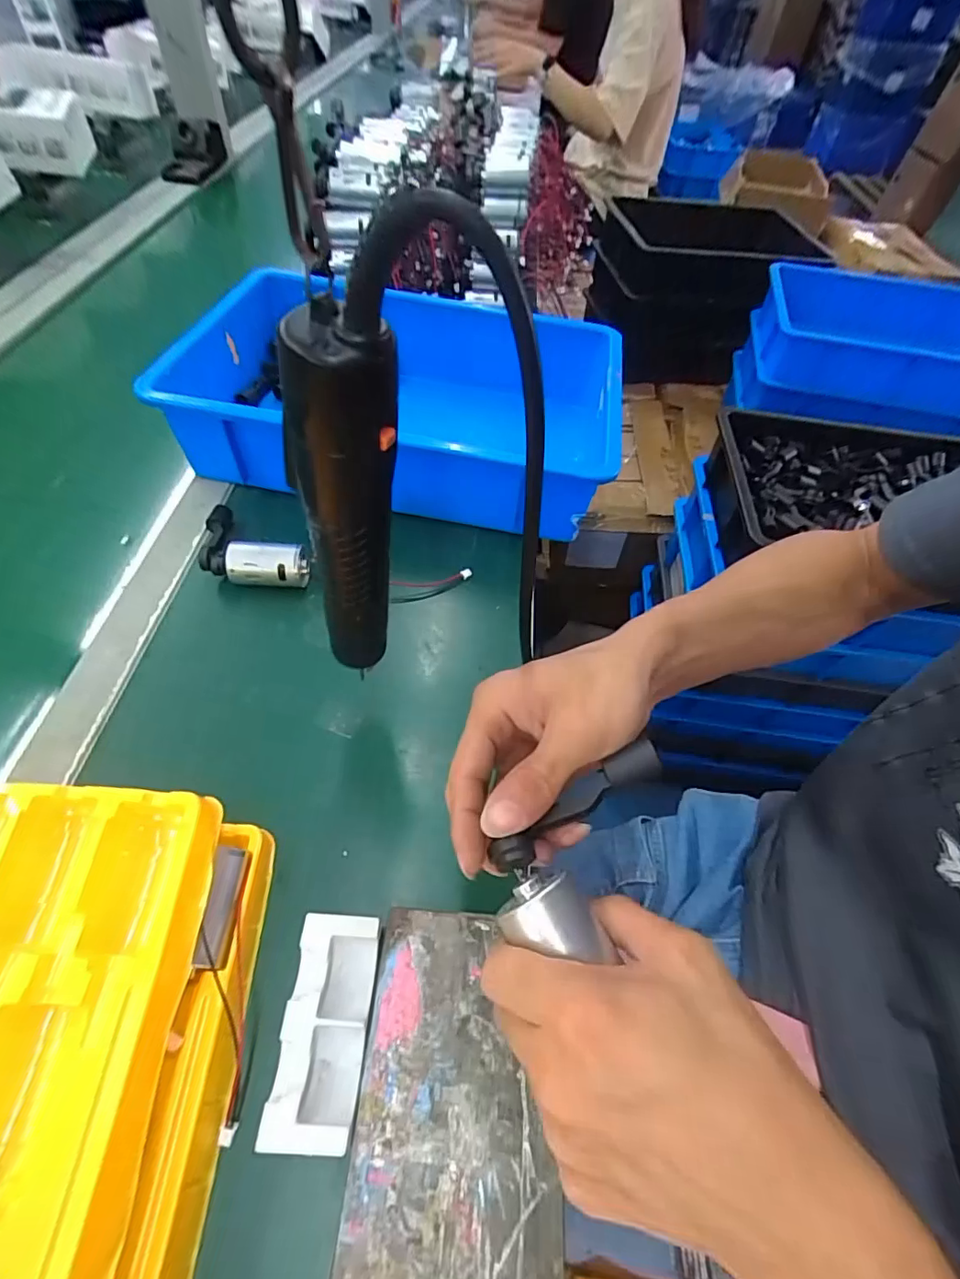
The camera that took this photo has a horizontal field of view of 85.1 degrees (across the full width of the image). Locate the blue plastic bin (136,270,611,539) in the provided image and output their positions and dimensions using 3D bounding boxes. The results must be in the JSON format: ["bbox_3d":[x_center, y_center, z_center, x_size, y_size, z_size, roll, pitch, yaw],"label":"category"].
[{"bbox_3d":[-0.080,-0.243,0.538,0.420,0.102,0.262,9,54,2],"label":"blue plastic bin"}]

